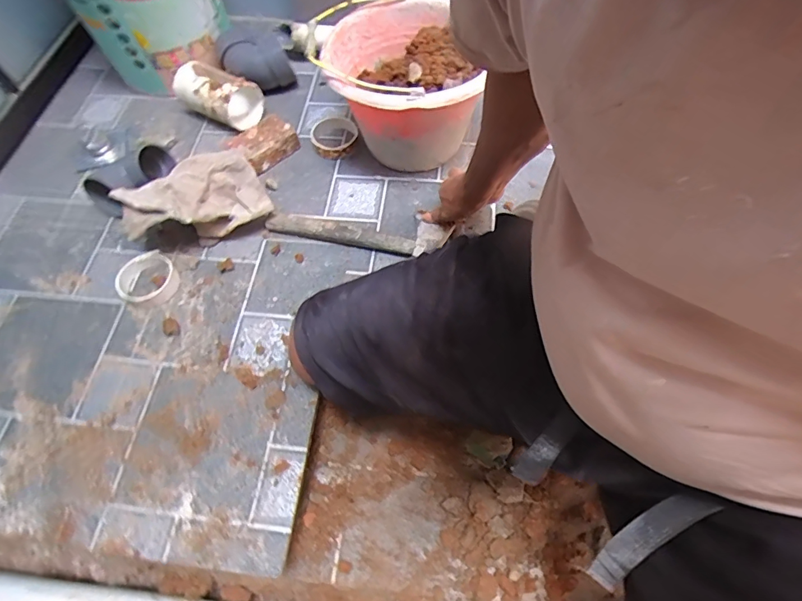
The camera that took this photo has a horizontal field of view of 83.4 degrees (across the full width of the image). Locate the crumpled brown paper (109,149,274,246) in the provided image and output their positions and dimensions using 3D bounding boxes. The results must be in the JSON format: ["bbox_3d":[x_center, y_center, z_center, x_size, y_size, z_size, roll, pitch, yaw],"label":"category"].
[{"bbox_3d":[-0.342,-0.158,0.757,0.224,0.118,0.117,-25,64,-10],"label":"crumpled brown paper"}]

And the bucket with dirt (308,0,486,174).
[{"bbox_3d":[-0.006,-0.365,0.806,0.246,0.199,0.268,-1,61,1],"label":"bucket with dirt"}]

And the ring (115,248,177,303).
[{"bbox_3d":[-0.423,-0.034,0.753,0.087,0.029,0.093,39,70,20],"label":"ring"}]

